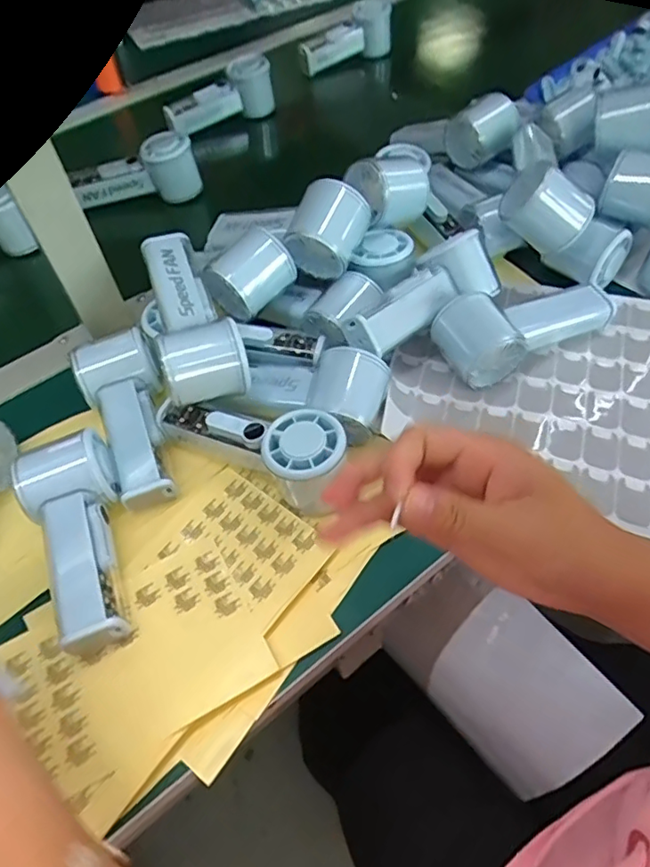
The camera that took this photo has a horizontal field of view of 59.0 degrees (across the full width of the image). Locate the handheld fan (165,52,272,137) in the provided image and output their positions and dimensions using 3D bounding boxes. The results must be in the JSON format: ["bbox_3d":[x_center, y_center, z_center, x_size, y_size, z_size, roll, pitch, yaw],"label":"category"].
[{"bbox_3d":[-0.142,-0.455,0.779,0.149,0.062,0.050,-34,58,-19],"label":"handheld fan"}]

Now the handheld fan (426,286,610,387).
[{"bbox_3d":[0.168,-0.091,0.473,0.145,0.055,0.062,-21,54,-11],"label":"handheld fan"}]

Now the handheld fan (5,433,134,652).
[{"bbox_3d":[-0.164,0.070,0.389,0.066,0.052,0.143,-25,55,-13],"label":"handheld fan"}]

